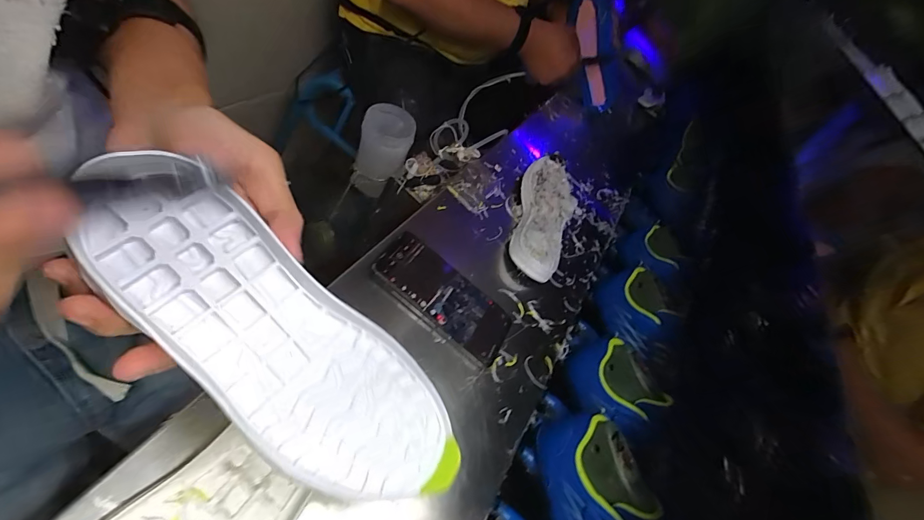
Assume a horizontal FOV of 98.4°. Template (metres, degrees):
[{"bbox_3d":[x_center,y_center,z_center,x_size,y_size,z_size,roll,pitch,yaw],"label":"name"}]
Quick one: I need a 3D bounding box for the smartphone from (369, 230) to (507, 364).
[{"bbox_3d":[-0.017,0.039,0.426,0.157,0.008,0.072,41,45,-5],"label":"smartphone"}]

